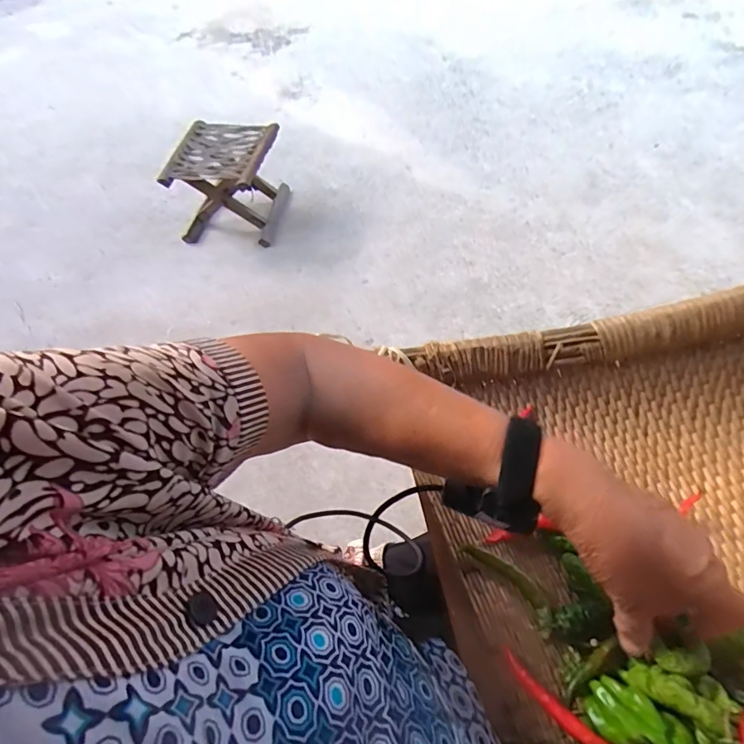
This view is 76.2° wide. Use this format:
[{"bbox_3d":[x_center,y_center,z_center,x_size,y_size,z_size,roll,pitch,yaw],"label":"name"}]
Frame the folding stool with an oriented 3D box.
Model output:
[{"bbox_3d":[-0.383,-0.506,1.291,0.237,0.260,0.254,5,54,5],"label":"folding stool"}]

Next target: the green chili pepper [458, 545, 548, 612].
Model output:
[{"bbox_3d":[0.103,0.157,0.371,0.075,0.007,0.016,35,60,6],"label":"green chili pepper"}]

